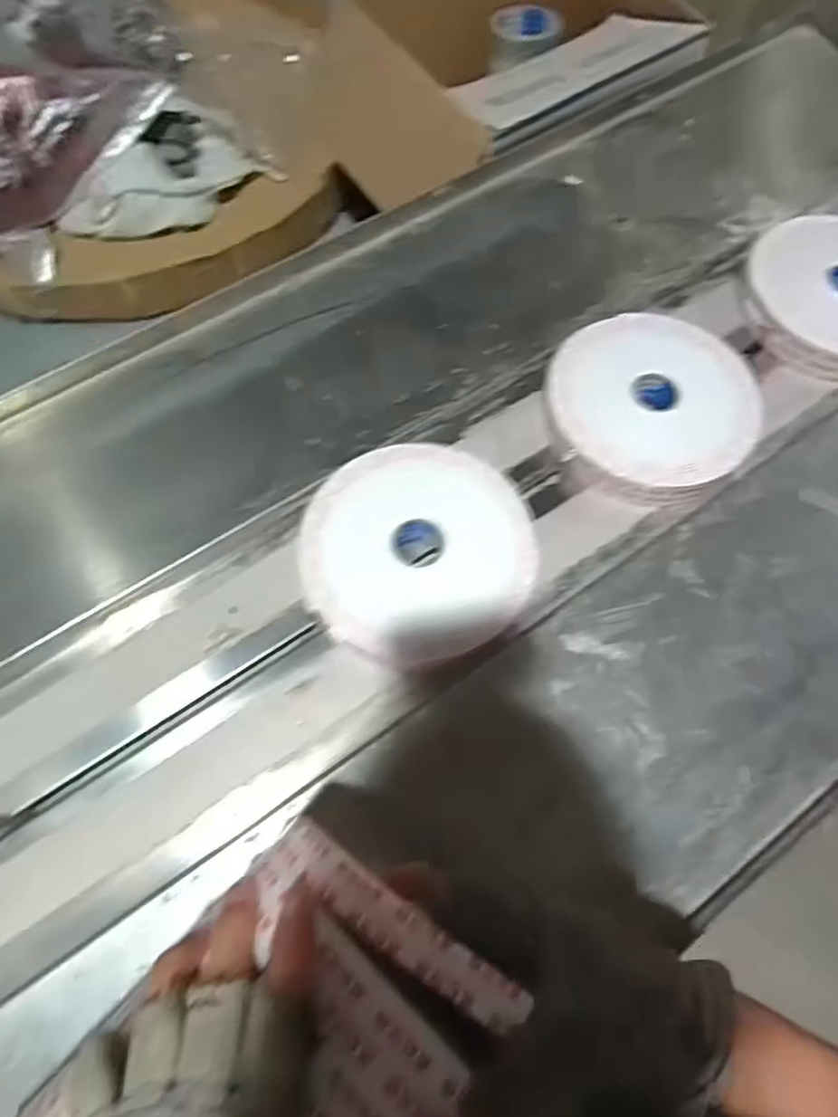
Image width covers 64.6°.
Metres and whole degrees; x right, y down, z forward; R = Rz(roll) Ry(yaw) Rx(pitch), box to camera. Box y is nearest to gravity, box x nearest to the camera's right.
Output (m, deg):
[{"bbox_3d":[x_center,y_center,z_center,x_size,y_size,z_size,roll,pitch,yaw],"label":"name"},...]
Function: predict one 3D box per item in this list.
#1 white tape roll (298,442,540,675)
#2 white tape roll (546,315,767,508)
[{"bbox_3d":[0.000,-0.003,0.533,0.178,0.034,0.183,1,66,-3],"label":"white tape roll"},{"bbox_3d":[0.205,-0.134,0.600,0.177,0.048,0.174,1,66,-3],"label":"white tape roll"}]

